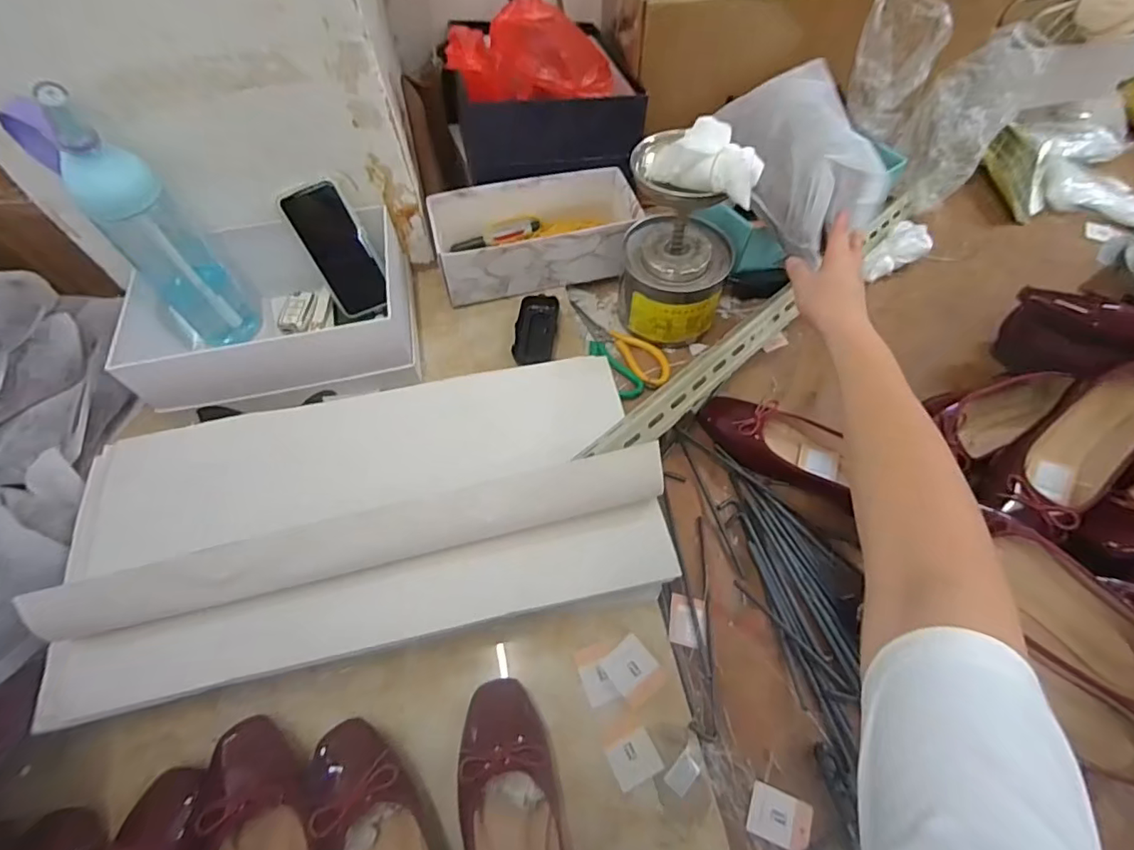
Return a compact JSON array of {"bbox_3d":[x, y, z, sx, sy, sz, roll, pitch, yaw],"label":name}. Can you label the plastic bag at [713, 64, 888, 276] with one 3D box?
[{"bbox_3d":[0.289,-0.344,0.648,0.121,0.102,0.292,-6,63,-3],"label":"plastic bag"}]

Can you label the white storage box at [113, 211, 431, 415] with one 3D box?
[{"bbox_3d":[-0.356,-0.132,0.659,0.310,0.117,0.210,-11,60,-6],"label":"white storage box"}]

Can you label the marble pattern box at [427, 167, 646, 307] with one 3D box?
[{"bbox_3d":[-0.044,-0.263,0.747,0.276,0.086,0.134,-12,60,-7],"label":"marble pattern box"}]

